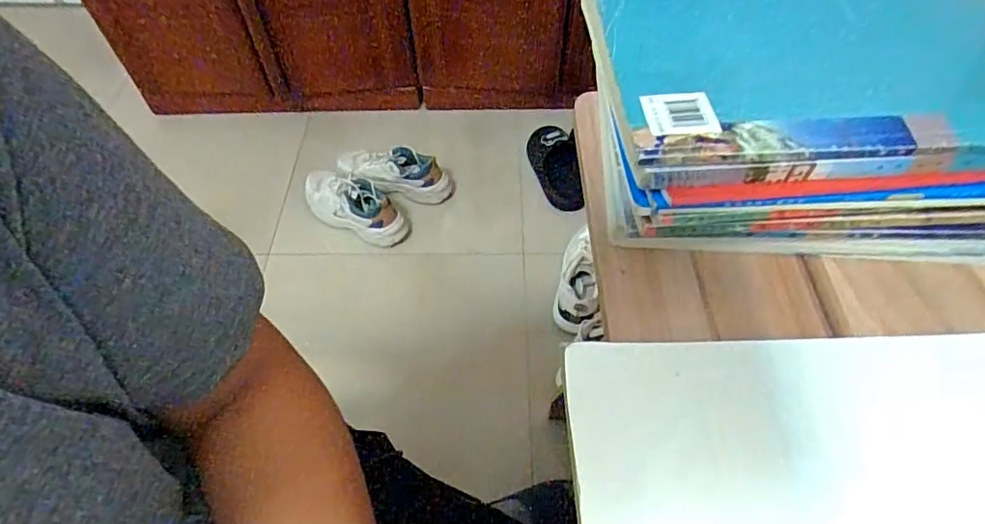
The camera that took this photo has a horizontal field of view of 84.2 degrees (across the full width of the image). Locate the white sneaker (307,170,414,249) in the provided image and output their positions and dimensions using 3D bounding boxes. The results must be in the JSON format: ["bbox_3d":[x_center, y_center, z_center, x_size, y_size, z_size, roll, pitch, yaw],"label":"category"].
[{"bbox_3d":[-0.326,-0.127,1.306,0.273,0.128,0.110,19,57,14],"label":"white sneaker"}]

